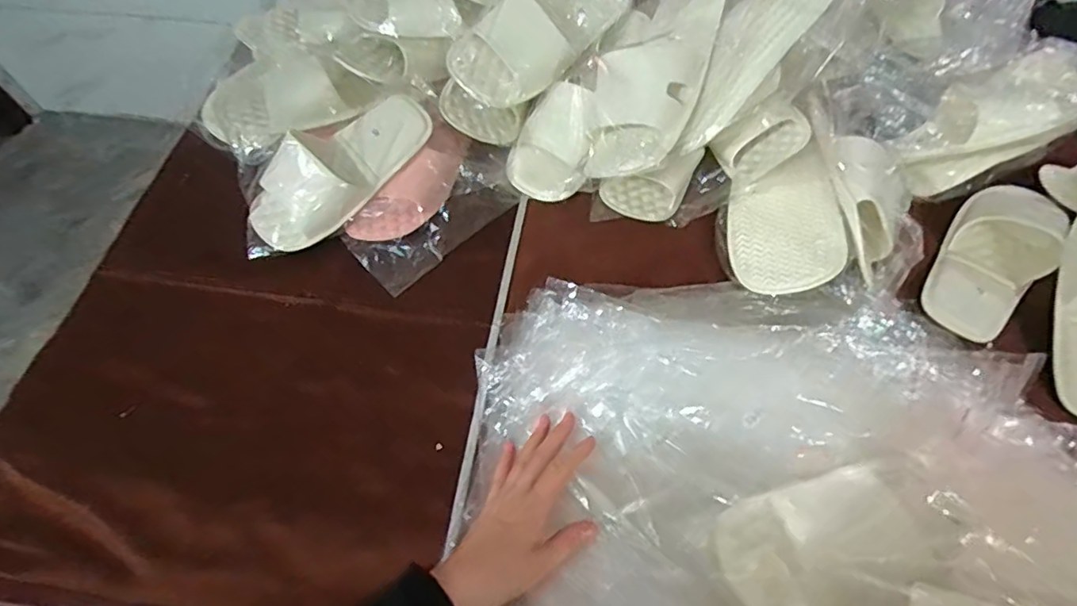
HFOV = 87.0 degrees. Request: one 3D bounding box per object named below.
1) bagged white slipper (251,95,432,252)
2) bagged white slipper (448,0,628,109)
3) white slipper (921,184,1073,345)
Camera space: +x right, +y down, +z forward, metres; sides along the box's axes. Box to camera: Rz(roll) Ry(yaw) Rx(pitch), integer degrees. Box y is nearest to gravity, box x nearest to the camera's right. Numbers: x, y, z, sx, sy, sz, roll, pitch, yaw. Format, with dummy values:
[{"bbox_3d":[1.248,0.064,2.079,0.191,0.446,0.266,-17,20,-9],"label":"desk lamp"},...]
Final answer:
[{"bbox_3d":[-0.228,-0.153,0.655,0.234,0.068,0.101,-40,84,-5],"label":"bagged white slipper"},{"bbox_3d":[0.010,-0.325,0.688,0.252,0.070,0.103,-38,91,-14],"label":"bagged white slipper"},{"bbox_3d":[0.496,-0.060,0.606,0.095,0.039,0.225,39,67,21],"label":"white slipper"}]

